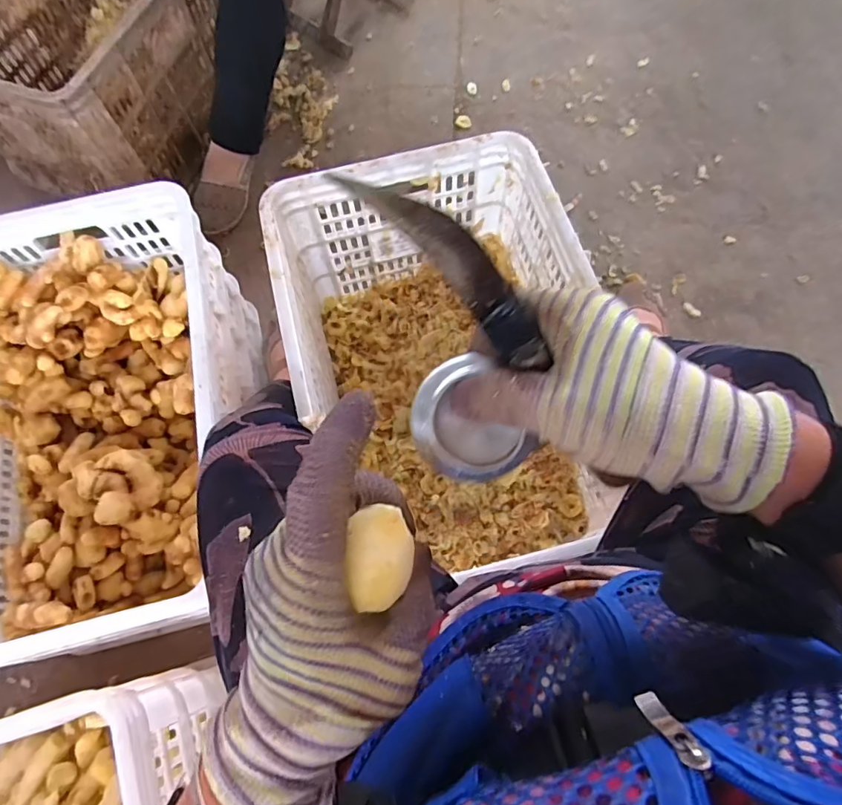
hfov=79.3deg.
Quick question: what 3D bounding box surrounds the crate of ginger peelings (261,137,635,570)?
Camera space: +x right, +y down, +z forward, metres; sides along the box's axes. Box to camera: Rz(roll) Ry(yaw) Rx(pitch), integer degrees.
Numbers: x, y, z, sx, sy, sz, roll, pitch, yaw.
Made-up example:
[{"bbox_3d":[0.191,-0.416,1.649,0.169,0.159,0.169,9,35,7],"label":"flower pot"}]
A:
[{"bbox_3d":[0.031,-0.042,0.688,0.350,0.262,0.506,-15,71,-3],"label":"crate of ginger peelings"}]

